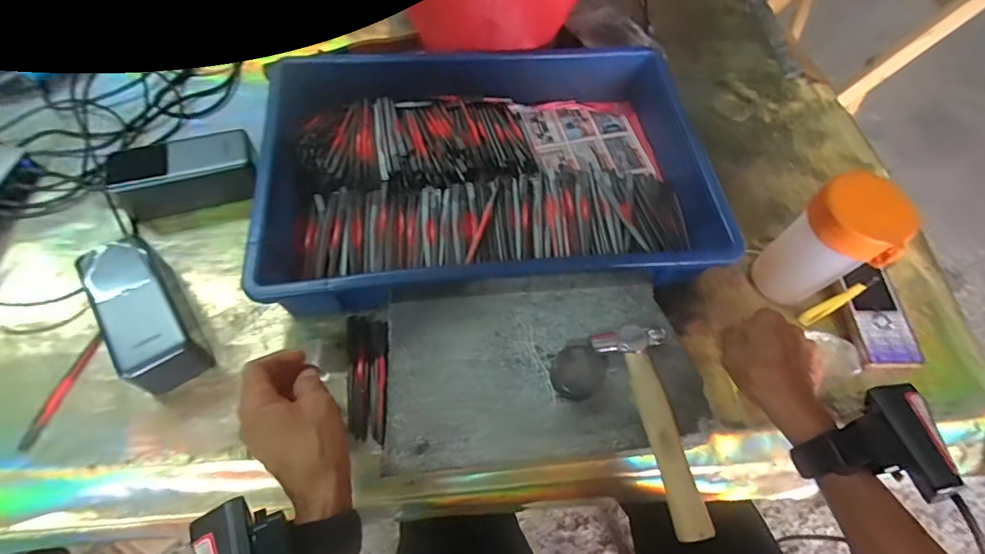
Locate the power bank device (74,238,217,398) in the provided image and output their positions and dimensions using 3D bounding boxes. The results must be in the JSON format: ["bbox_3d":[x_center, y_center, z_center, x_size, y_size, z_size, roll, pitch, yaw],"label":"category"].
[{"bbox_3d":[-0.290,0.034,0.402,0.054,0.054,0.138,-31,67,-18],"label":"power bank device"}]

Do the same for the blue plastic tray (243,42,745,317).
[{"bbox_3d":[-0.004,-0.108,0.485,0.412,0.071,0.281,-5,62,-6],"label":"blue plastic tray"}]

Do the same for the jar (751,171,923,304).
[{"bbox_3d":[0.296,-0.029,0.417,0.070,0.140,0.070,1,61,-3],"label":"jar"}]

